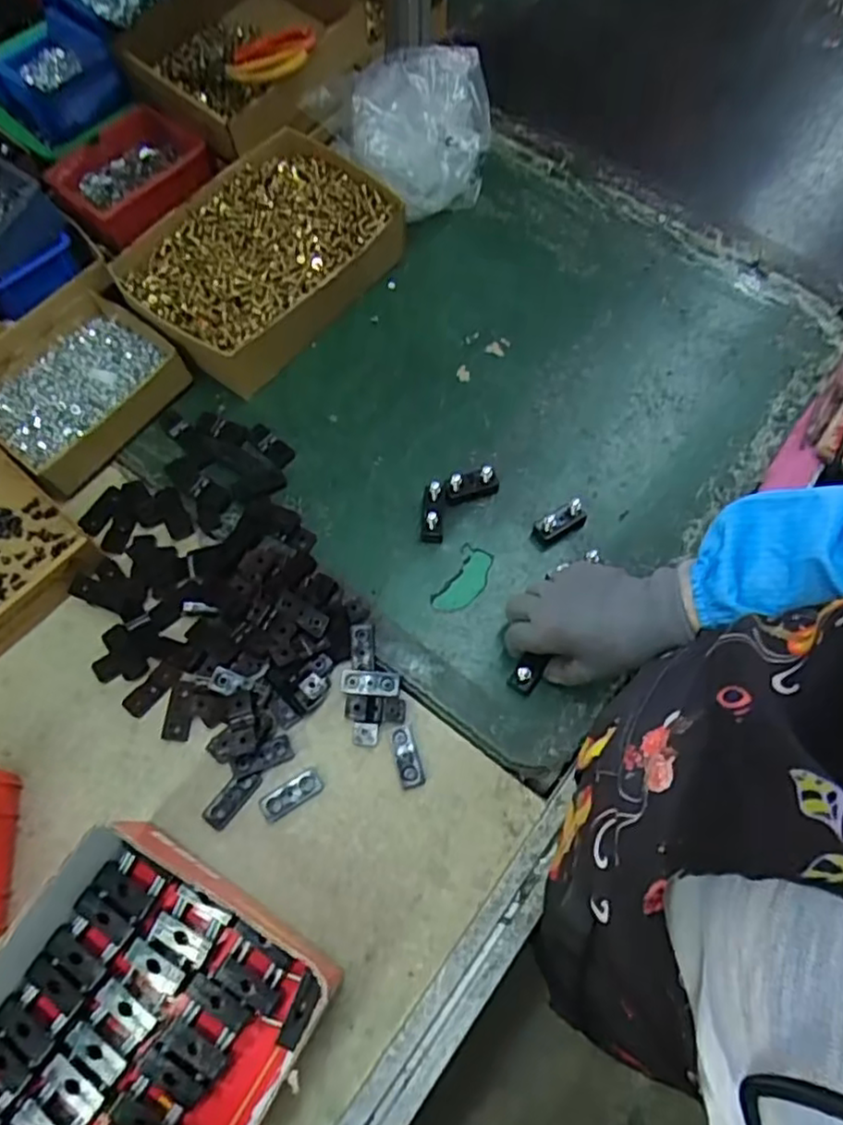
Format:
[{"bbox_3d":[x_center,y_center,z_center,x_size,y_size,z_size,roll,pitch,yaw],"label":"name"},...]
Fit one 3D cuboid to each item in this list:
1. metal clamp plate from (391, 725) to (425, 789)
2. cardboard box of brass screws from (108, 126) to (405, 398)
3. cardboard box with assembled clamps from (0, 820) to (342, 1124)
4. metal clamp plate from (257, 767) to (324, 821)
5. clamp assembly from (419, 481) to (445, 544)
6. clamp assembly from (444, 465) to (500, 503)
[{"bbox_3d":[-0.012,0.161,0.552,0.019,0.006,0.048,-15,72,-7],"label":"metal clamp plate"},{"bbox_3d":[-0.155,-0.307,0.680,0.191,0.086,0.264,38,75,12],"label":"cardboard box of brass screws"},{"bbox_3d":[-0.212,0.328,0.437,0.222,0.092,0.240,31,73,9],"label":"cardboard box with assembled clamps"},{"bbox_3d":[-0.104,0.186,0.537,0.050,0.004,0.021,-30,74,-11],"label":"metal clamp plate"},{"bbox_3d":[0.011,-0.048,0.609,0.020,0.030,0.055,4,71,0],"label":"clamp assembly"},{"bbox_3d":[0.047,-0.074,0.621,0.048,0.031,0.022,-10,71,-5],"label":"clamp assembly"}]

